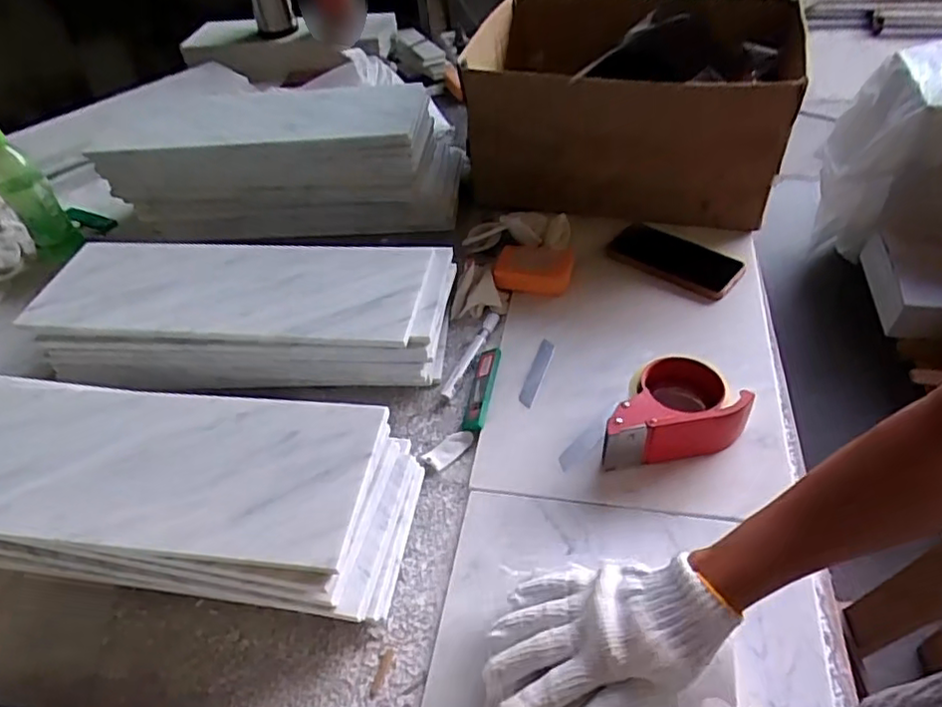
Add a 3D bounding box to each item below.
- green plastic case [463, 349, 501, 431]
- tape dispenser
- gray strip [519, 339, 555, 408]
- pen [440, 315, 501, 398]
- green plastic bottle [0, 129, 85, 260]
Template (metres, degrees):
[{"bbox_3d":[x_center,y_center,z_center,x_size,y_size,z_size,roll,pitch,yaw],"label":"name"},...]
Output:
[{"bbox_3d":[0.013,0.036,0.710,0.025,0.010,0.112,5,49,12],"label":"green plastic case"},{"bbox_3d":[0.193,0.054,0.631,0.146,0.068,0.090,-10,48,-2],"label":"tape dispenser"},{"bbox_3d":[0.073,0.021,0.705,0.019,0.004,0.098,7,44,20],"label":"gray strip"},{"bbox_3d":[0.001,-0.001,0.752,0.017,0.009,0.135,15,52,20],"label":"pen"},{"bbox_3d":[-0.638,-0.228,0.917,0.063,0.183,0.066,-34,53,-22],"label":"green plastic bottle"}]

